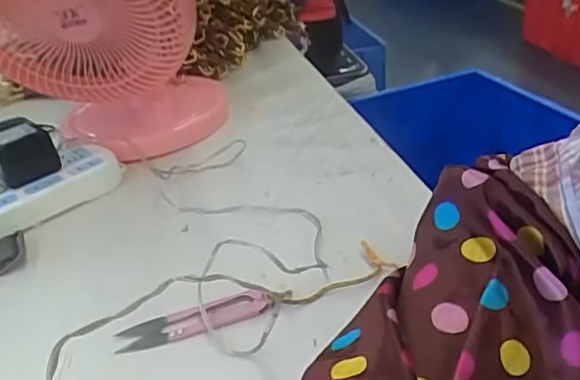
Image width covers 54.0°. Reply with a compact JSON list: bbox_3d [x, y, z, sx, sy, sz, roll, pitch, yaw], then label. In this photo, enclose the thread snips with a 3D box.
[{"bbox_3d":[-0.064,0.087,0.384,0.101,0.006,0.022,-17,47,-5],"label":"thread snips"}]

